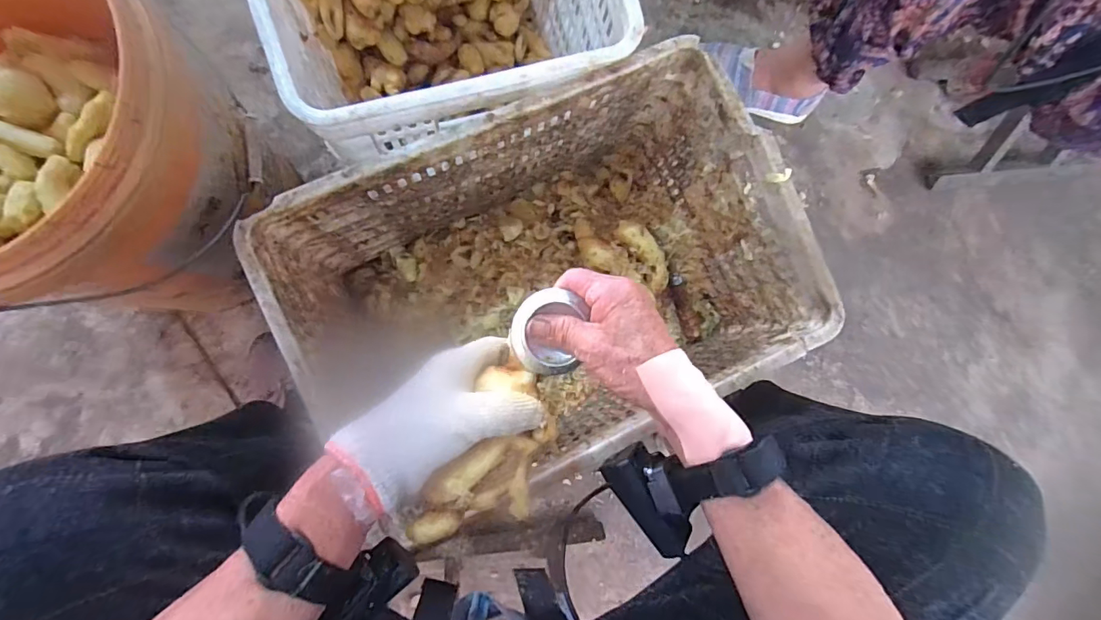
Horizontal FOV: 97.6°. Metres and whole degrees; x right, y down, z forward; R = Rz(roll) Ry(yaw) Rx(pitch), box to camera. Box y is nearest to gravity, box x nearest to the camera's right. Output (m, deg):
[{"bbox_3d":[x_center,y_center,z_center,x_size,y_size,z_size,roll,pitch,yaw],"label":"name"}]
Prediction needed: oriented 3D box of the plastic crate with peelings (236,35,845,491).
[{"bbox_3d":[-0.006,-0.021,0.603,0.510,0.280,0.335,-25,88,-9],"label":"plastic crate with peelings"}]

